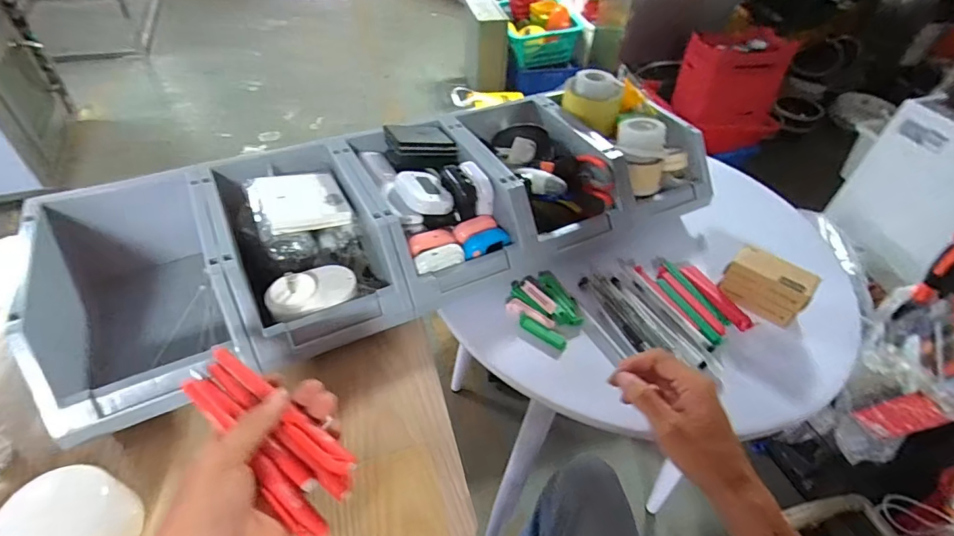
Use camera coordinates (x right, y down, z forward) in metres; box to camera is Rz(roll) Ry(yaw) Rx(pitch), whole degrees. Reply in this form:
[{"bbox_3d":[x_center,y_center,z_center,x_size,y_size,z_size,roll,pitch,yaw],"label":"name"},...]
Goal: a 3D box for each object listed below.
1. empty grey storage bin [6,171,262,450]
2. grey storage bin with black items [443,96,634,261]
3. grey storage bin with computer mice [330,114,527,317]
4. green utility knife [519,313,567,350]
[{"bbox_3d":[-0.325,0.026,0.461,0.157,0.114,0.234,-19,50,-20],"label":"empty grey storage bin"},{"bbox_3d":[0.079,-0.130,0.641,0.175,0.097,0.243,-18,50,-19],"label":"grey storage bin with black items"},{"bbox_3d":[-0.052,-0.070,0.582,0.158,0.115,0.238,-21,51,-21],"label":"grey storage bin with computer mice"},{"bbox_3d":[0.074,0.073,0.531,0.061,0.010,0.014,29,51,22],"label":"green utility knife"}]

